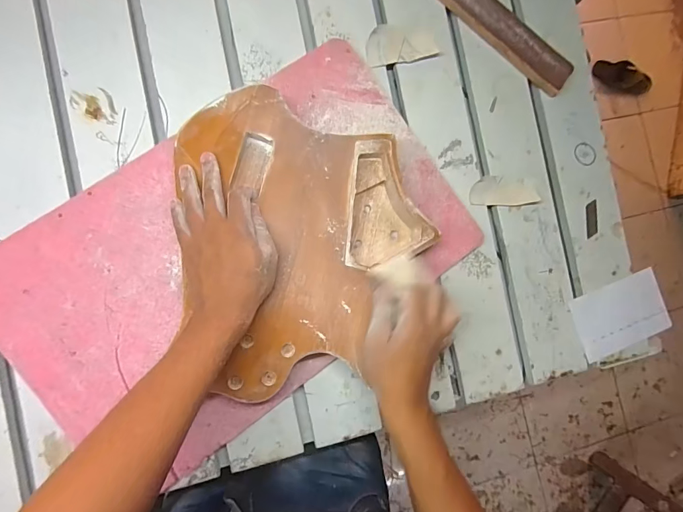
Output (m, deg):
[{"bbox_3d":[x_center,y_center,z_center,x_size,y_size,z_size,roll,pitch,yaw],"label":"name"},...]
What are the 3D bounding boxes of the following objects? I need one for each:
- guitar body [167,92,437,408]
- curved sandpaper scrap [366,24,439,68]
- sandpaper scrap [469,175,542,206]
[{"bbox_3d":[-0.061,-0.004,0.438,0.285,0.044,0.319,19,84,-7],"label":"guitar body"},{"bbox_3d":[0.080,-0.290,0.508,0.096,0.007,0.053,-11,88,-10],"label":"curved sandpaper scrap"},{"bbox_3d":[0.228,-0.090,0.524,0.093,0.015,0.039,2,86,-9],"label":"sandpaper scrap"}]

